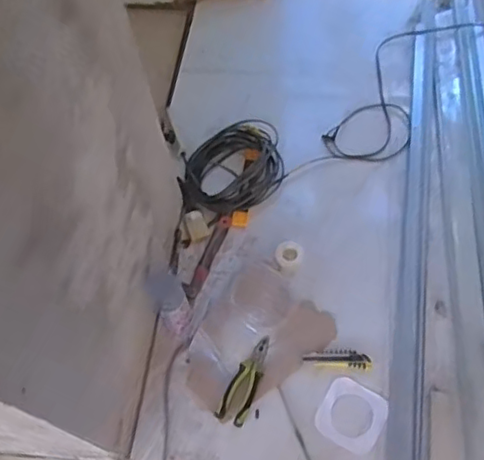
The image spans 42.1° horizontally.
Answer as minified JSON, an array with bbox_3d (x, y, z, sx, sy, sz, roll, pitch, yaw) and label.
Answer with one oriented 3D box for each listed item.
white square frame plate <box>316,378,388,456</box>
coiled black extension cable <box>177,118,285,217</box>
[{"bbox_3d":[0.230,0.388,1.317,0.131,0.015,0.132,25,68,16],"label":"white square frame plate"},{"bbox_3d":[-0.029,-0.161,1.593,0.265,0.085,0.235,-33,66,-12],"label":"coiled black extension cable"}]

